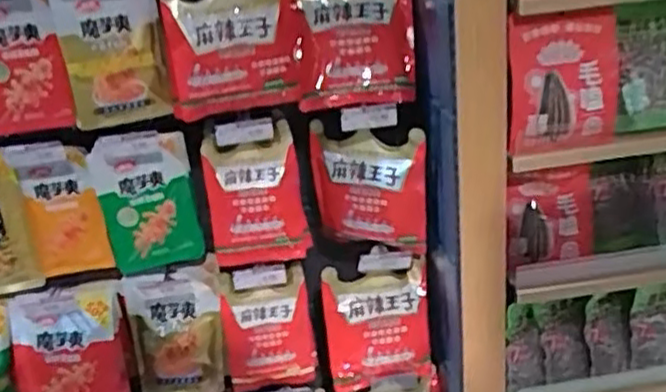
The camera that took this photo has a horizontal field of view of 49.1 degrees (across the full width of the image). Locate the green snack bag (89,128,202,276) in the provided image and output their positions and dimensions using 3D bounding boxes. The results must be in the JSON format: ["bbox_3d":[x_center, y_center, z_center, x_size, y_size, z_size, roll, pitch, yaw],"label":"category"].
[{"bbox_3d":[-0.360,0.017,1.399,0.183,0.304,0.058,-7,29,2],"label":"green snack bag"}]

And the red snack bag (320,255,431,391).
[{"bbox_3d":[0.095,0.278,1.531,0.211,0.260,0.058,-8,22,-2],"label":"red snack bag"}]

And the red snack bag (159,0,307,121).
[{"bbox_3d":[-0.170,-0.271,1.337,0.256,0.243,0.078,-11,20,-19],"label":"red snack bag"}]

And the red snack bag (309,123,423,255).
[{"bbox_3d":[0.071,-0.016,1.459,0.221,0.244,0.055,4,25,26],"label":"red snack bag"}]

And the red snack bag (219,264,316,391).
[{"bbox_3d":[-0.138,0.278,1.514,0.180,0.271,0.027,-6,22,1],"label":"red snack bag"}]

